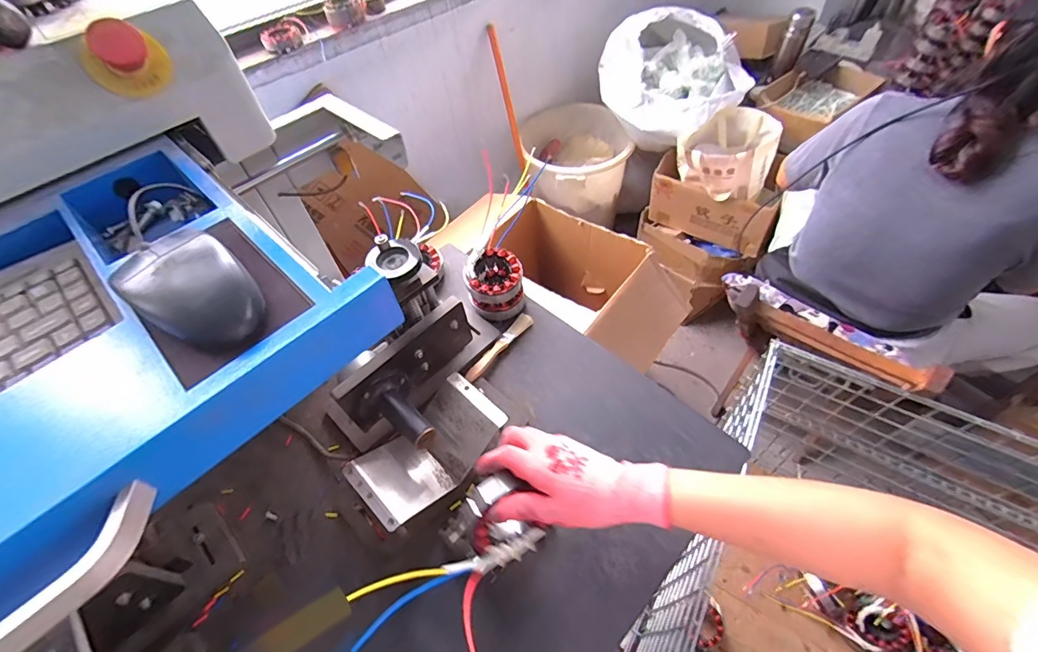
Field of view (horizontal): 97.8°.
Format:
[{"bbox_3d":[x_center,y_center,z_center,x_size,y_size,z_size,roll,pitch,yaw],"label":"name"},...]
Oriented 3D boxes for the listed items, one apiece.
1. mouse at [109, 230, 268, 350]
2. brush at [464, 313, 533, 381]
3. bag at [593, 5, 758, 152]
[{"bbox_3d":[-0.194,-0.023,0.270,0.085,0.034,0.055,33,63,25],"label":"mouse"},{"bbox_3d":[-0.030,0.031,0.686,0.023,0.012,0.144,31,62,25],"label":"brush"},{"bbox_3d":[0.440,-0.751,1.395,0.257,0.287,0.452,-37,59,-20],"label":"bag"}]

